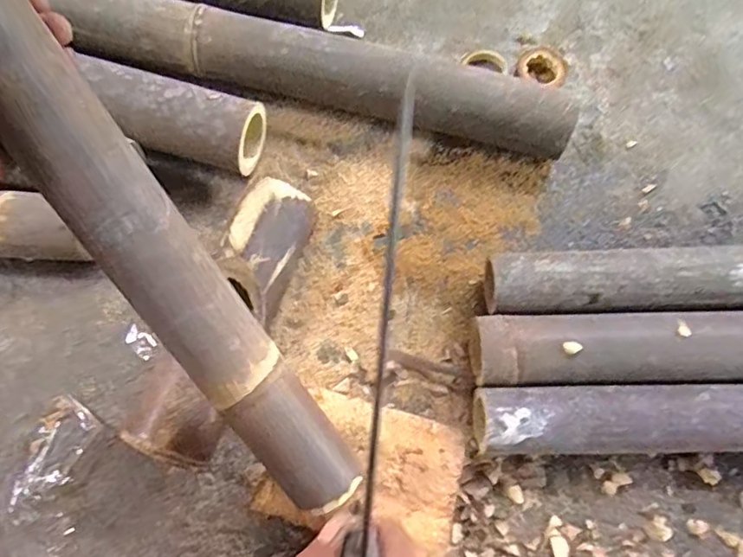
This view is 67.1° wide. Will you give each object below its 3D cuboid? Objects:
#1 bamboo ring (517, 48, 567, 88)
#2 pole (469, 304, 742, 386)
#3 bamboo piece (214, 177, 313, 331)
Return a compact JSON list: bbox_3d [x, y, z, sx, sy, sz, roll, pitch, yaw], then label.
[{"bbox_3d":[0.206,-0.251,0.669,0.058,0.022,0.045,31,75,11],"label":"bamboo ring"},{"bbox_3d":[0.345,0.062,0.530,0.495,0.066,0.072,-2,72,-2],"label":"pole"},{"bbox_3d":[-0.112,-0.032,0.572,0.076,0.059,0.132,22,74,8],"label":"bamboo piece"}]

